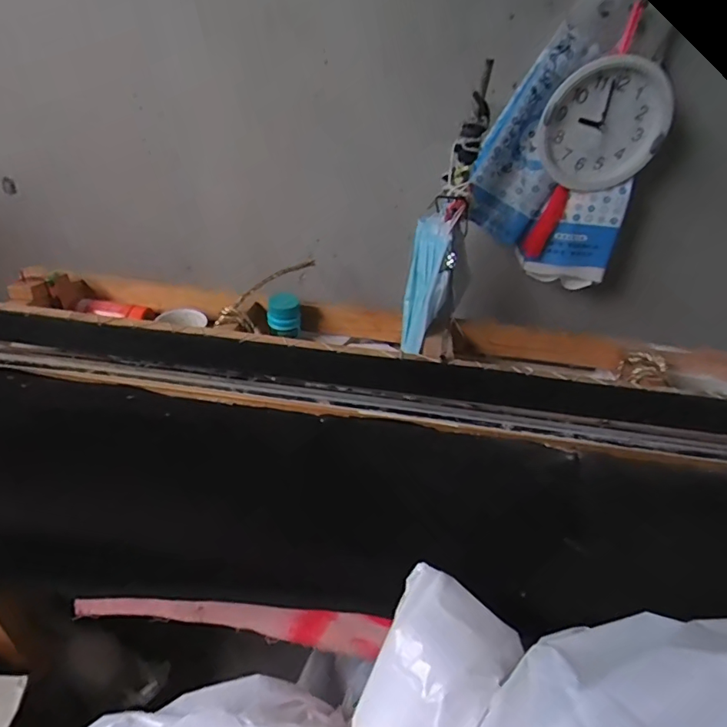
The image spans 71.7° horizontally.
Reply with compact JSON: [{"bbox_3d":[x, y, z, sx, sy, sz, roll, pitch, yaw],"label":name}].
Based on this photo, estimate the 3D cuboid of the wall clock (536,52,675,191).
[{"bbox_3d":[0.284,-0.282,0.600,0.135,0.141,0.043,21,40,23],"label":"wall clock"}]

